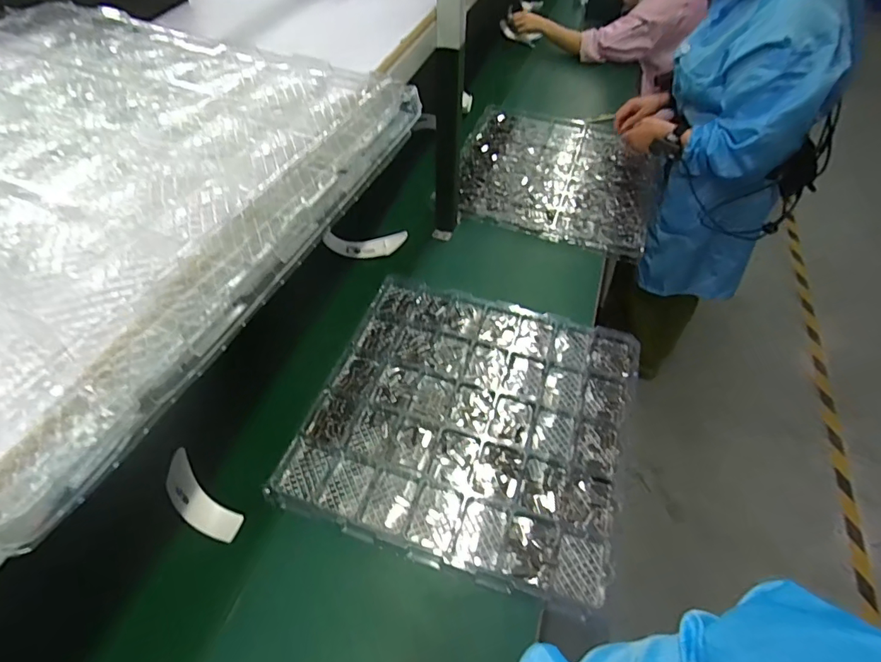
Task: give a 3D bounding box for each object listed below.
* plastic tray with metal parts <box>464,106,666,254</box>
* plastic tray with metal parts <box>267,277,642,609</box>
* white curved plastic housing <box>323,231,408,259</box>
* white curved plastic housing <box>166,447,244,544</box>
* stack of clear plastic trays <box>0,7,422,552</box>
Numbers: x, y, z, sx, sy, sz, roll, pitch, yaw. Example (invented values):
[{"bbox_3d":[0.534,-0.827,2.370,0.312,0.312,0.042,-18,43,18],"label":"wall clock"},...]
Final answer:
[{"bbox_3d":[0.307,-0.431,1.277,0.497,0.029,0.532,16,52,12],"label":"plastic tray with metal parts"},{"bbox_3d":[0.056,0.136,0.823,0.508,0.027,0.495,16,52,12],"label":"plastic tray with metal parts"},{"bbox_3d":[-0.166,-0.197,1.085,0.181,0.030,0.068,-5,51,-5],"label":"white curved plastic housing"},{"bbox_3d":[-0.360,0.250,0.721,0.158,0.038,0.054,34,58,24],"label":"white curved plastic housing"},{"bbox_3d":[-0.372,-0.164,0.452,0.560,0.060,0.525,18,53,15],"label":"stack of clear plastic trays"}]

